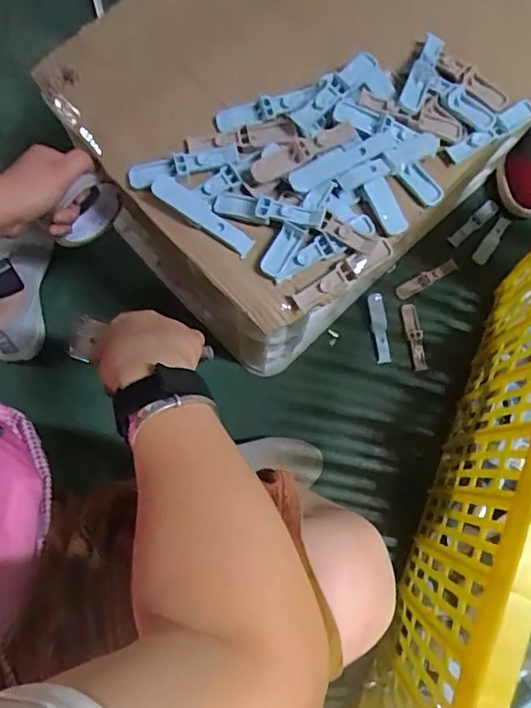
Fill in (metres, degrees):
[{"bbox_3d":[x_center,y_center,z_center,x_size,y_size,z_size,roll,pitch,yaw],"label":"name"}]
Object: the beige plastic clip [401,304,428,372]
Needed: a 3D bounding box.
[{"bbox_3d":[0.221,-0.025,0.786,0.021,0.009,0.099,-9,80,-2],"label":"beige plastic clip"}]

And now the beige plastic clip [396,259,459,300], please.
[{"bbox_3d":[0.242,-0.113,0.803,0.101,0.009,0.023,-29,81,-6],"label":"beige plastic clip"}]

